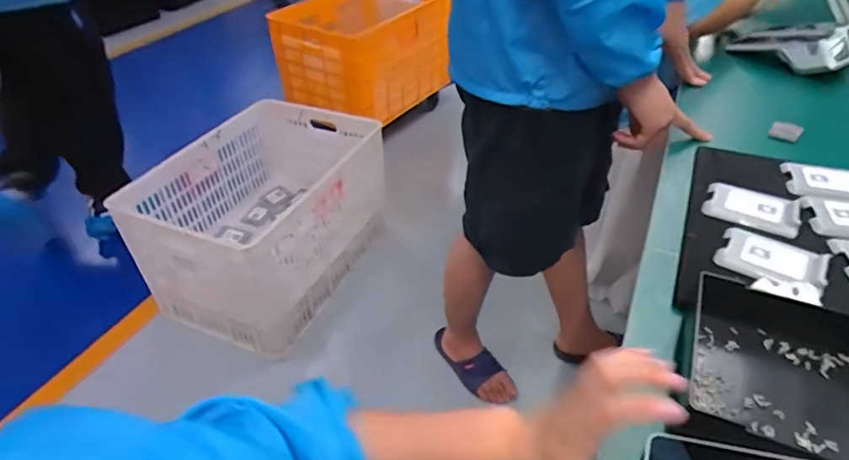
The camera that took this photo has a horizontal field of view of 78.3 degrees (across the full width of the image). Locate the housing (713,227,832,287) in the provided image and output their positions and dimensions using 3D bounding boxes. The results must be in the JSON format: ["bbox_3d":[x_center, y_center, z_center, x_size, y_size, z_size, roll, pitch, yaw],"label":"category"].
[{"bbox_3d":[0.384,0.030,0.577,0.100,0.017,0.086,27,47,30],"label":"housing"}]

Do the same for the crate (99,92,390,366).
[{"bbox_3d":[-0.450,-0.053,1.605,0.466,0.411,0.730,17,43,22],"label":"crate"}]

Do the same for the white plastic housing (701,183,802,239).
[{"bbox_3d":[0.409,-0.027,0.653,0.103,0.016,0.070,21,45,26],"label":"white plastic housing"}]

